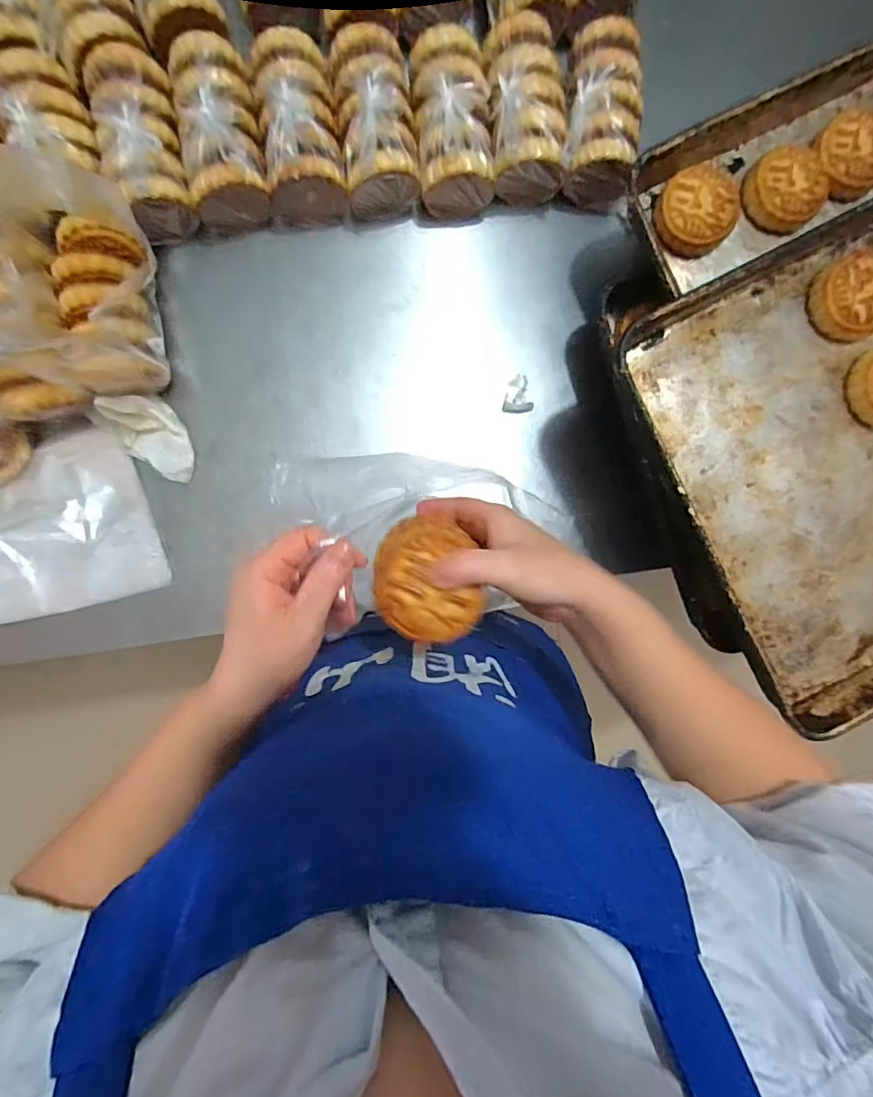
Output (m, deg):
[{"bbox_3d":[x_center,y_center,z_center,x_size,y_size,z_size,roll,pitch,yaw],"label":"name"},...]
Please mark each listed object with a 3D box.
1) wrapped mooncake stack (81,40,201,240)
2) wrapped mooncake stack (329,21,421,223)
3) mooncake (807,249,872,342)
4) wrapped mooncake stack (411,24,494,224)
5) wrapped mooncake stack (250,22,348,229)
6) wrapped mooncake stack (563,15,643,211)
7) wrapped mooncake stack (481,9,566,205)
[{"bbox_3d":[-0.291,-0.396,0.512,0.078,0.063,0.167,-12,92,-5],"label":"wrapped mooncake stack"},{"bbox_3d":[-0.063,-0.441,0.536,0.082,0.070,0.155,-6,91,-5],"label":"wrapped mooncake stack"},{"bbox_3d":[0.389,-0.233,0.484,0.066,0.031,0.074,-22,93,-5],"label":"mooncake"},{"bbox_3d":[0.015,-0.449,0.552,0.084,0.085,0.152,-5,91,-5],"label":"wrapped mooncake stack"},{"bbox_3d":[-0.142,-0.432,0.532,0.085,0.070,0.157,-6,91,-5],"label":"wrapped mooncake stack"},{"bbox_3d":[0.177,-0.467,0.569,0.084,0.081,0.147,4,90,-5],"label":"wrapped mooncake stack"},{"bbox_3d":[0.092,-0.462,0.561,0.082,0.083,0.148,-6,91,-5],"label":"wrapped mooncake stack"}]

